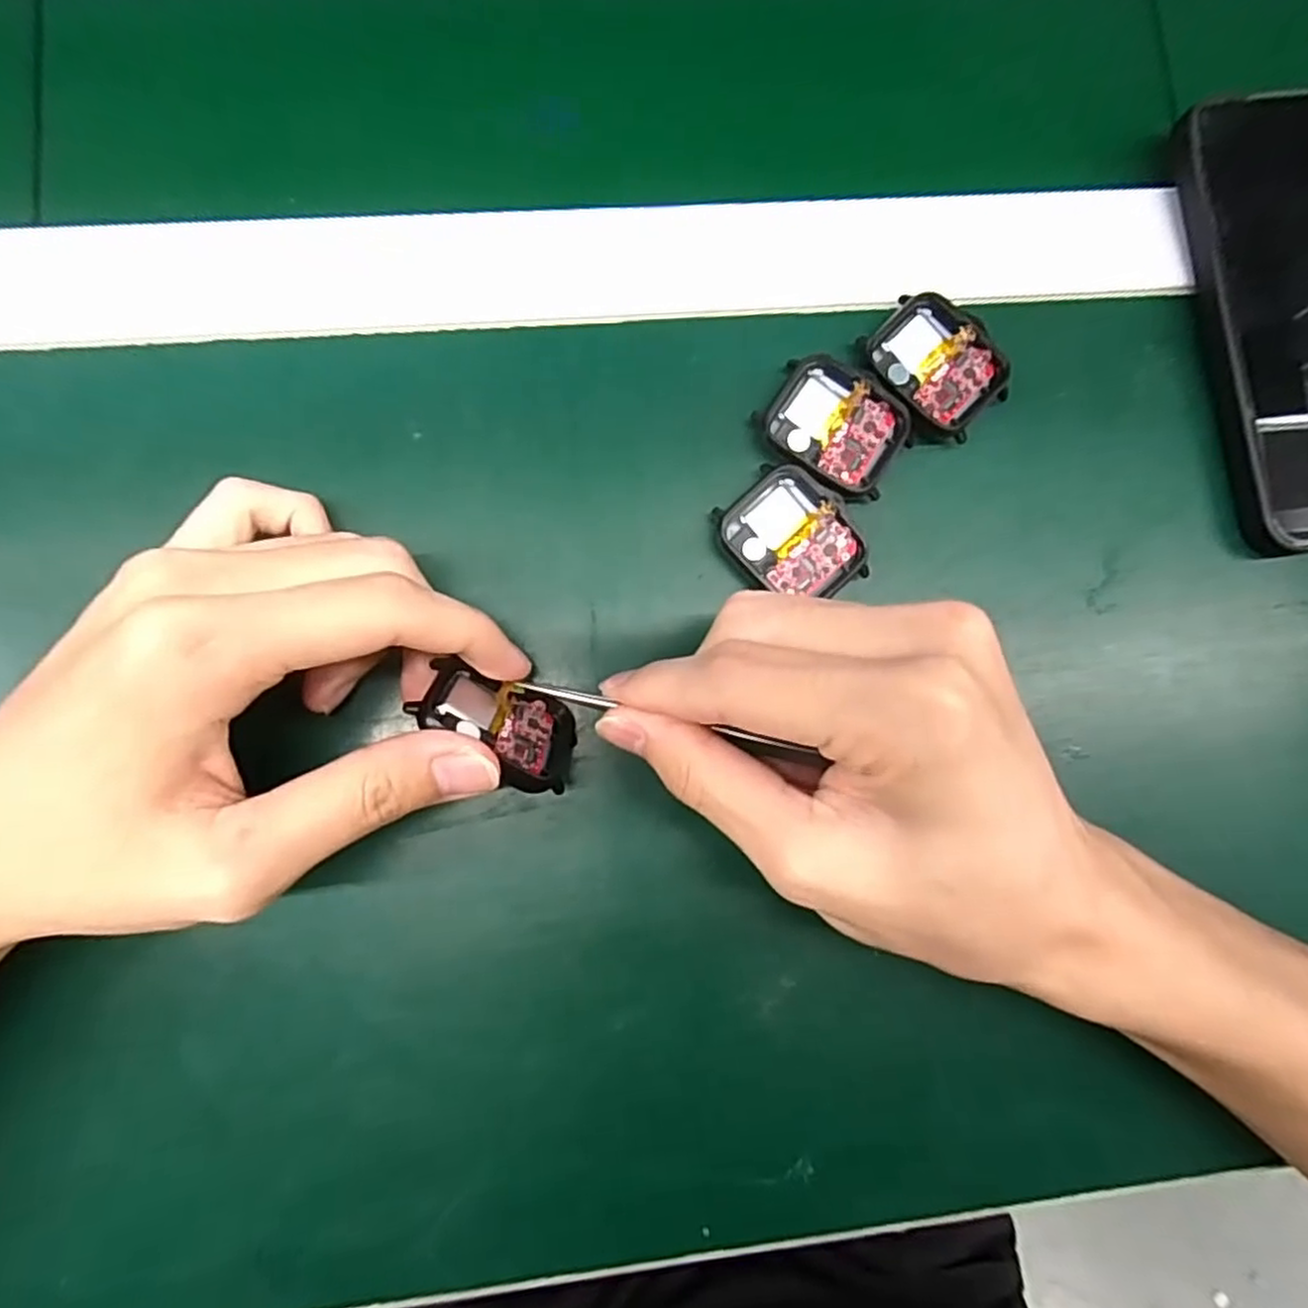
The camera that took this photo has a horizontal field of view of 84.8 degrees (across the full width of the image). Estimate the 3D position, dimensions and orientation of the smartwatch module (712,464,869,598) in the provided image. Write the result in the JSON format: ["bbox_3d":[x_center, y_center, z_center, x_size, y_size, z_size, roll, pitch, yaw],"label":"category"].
[{"bbox_3d":[0.045,-0.038,0.235,0.046,0.009,0.037,44,83,1],"label":"smartwatch module"}]

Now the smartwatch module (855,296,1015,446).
[{"bbox_3d":[0.097,-0.099,0.244,0.046,0.007,0.037,40,83,1],"label":"smartwatch module"}]

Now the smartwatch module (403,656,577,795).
[{"bbox_3d":[-0.045,0.019,0.210,0.048,0.035,0.005,33,121,-15],"label":"smartwatch module"}]

